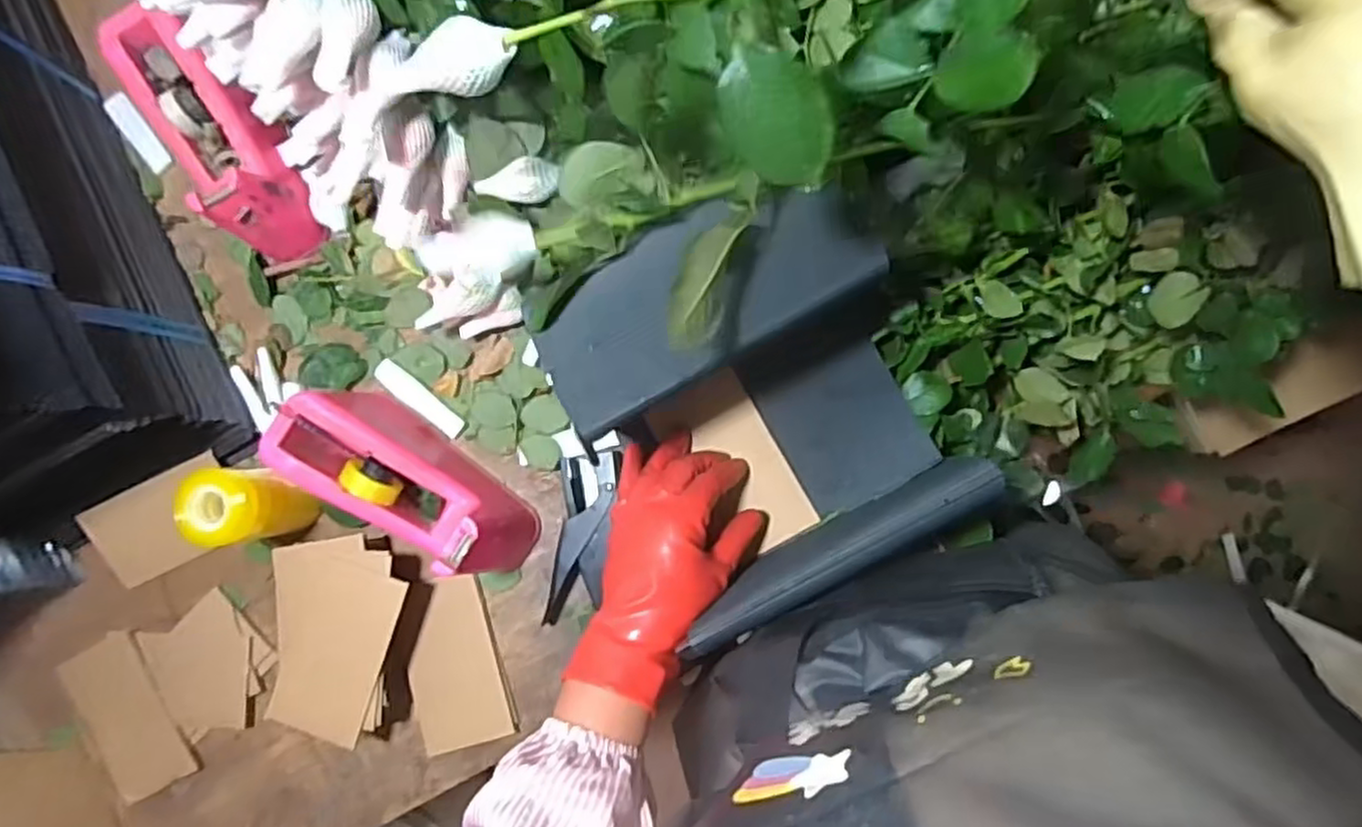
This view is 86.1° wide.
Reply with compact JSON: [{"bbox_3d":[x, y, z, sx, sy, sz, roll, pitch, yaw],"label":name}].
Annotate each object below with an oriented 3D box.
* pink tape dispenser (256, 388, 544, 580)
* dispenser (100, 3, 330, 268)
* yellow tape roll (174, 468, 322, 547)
[{"bbox_3d":[-0.218,0.057,0.583,0.195,0.099,0.077,35,91,7],"label":"pink tape dispenser"},{"bbox_3d":[-0.389,-0.232,0.597,0.082,0.085,0.220,-33,100,3],"label":"dispenser"},{"bbox_3d":[-0.351,0.073,0.597,0.053,0.099,0.063,-7,86,5],"label":"yellow tape roll"}]

